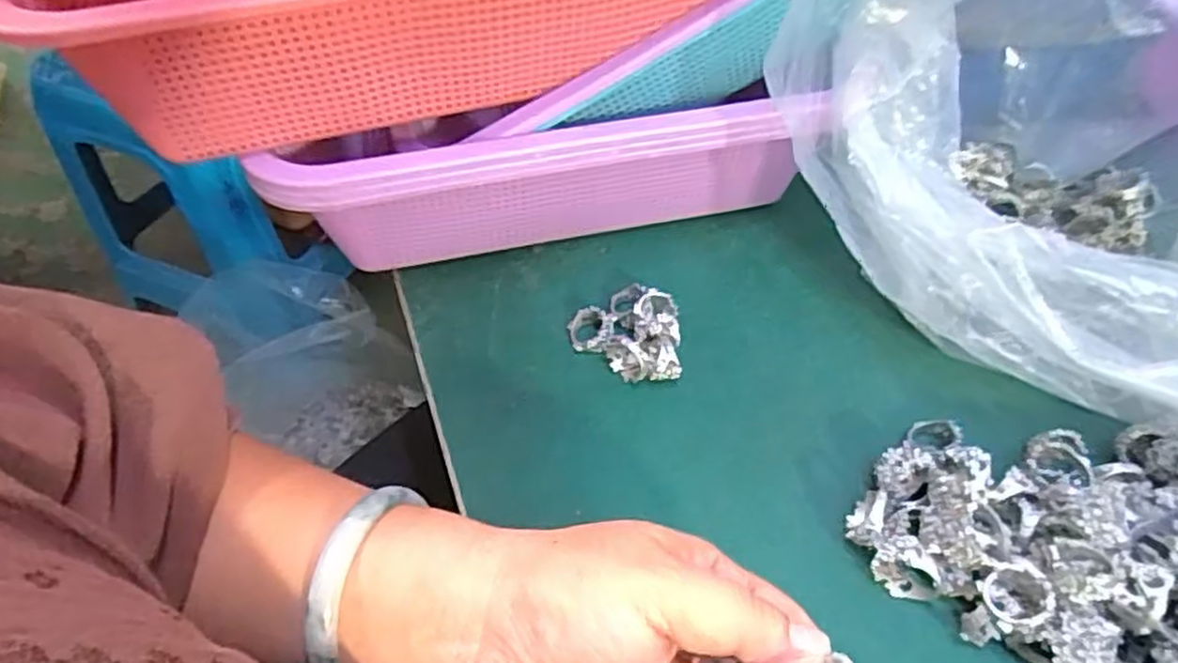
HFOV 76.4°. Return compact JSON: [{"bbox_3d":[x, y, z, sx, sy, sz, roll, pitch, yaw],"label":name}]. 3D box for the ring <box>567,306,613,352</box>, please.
[{"bbox_3d":[0.001,0.000,0.367,0.022,0.010,0.024,0,51,0],"label":"ring"}]

